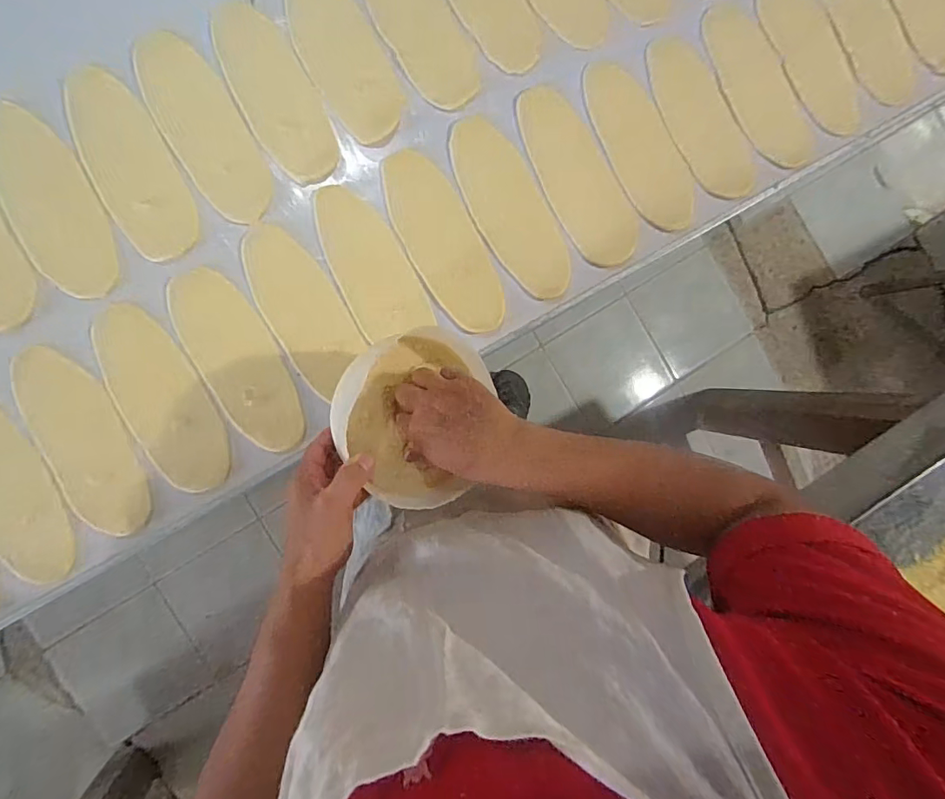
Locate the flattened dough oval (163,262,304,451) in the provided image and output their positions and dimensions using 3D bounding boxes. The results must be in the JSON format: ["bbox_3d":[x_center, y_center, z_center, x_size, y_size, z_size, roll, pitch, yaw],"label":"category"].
[{"bbox_3d":[-0.269,-0.046,0.571,0.085,0.005,0.227,-29,93,-8],"label":"flattened dough oval"}]

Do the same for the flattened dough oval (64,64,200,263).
[{"bbox_3d":[-0.385,-0.265,0.555,0.092,0.007,0.219,-29,93,-8],"label":"flattened dough oval"}]

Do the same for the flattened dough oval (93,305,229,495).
[{"bbox_3d":[-0.350,-0.002,0.557,0.085,0.004,0.223,-30,93,-8],"label":"flattened dough oval"}]

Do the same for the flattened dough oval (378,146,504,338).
[{"bbox_3d":[-0.035,-0.183,0.586,0.084,0.012,0.219,-32,97,4],"label":"flattened dough oval"}]

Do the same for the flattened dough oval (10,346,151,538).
[{"bbox_3d":[-0.431,0.046,0.545,0.089,0.011,0.222,-26,90,-5],"label":"flattened dough oval"}]

